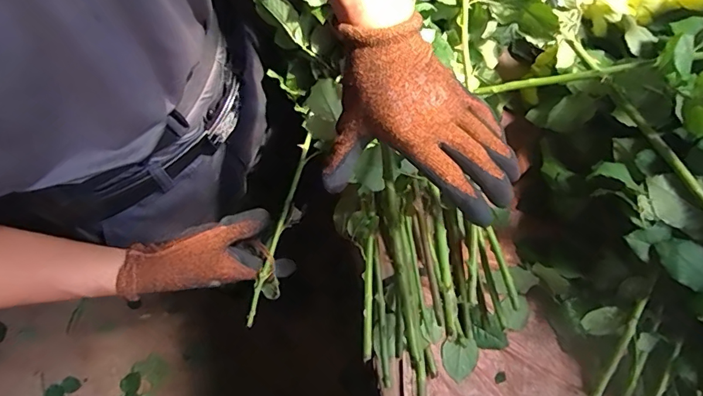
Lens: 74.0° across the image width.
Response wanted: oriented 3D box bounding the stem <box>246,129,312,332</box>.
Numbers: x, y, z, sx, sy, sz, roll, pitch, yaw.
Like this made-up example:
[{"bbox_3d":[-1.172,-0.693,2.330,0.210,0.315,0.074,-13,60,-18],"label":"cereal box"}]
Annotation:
[{"bbox_3d":[-0.079,0.030,0.520,0.010,0.017,0.222,15,72,3],"label":"stem"}]

